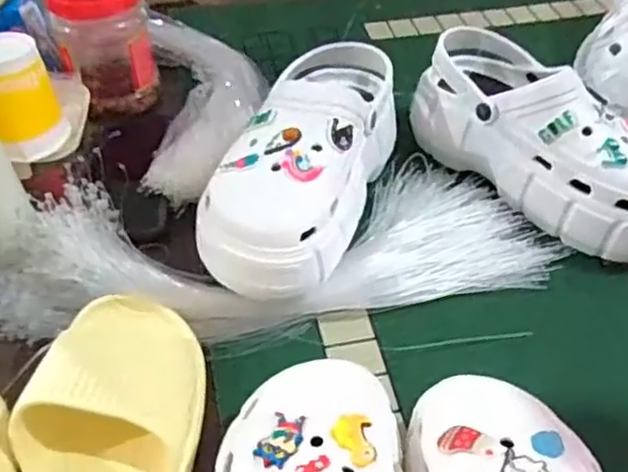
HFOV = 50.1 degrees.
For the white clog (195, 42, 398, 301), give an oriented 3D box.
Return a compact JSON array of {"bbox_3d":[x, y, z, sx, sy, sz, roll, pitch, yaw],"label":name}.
[{"bbox_3d":[-0.005,-0.065,0.545,0.107,0.101,0.252,15,47,13],"label":"white clog"}]

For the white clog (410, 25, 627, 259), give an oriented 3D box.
[{"bbox_3d":[0.204,-0.084,0.575,0.092,0.100,0.252,-32,54,-28],"label":"white clog"}]

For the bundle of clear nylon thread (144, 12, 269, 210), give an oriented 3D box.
[{"bbox_3d":[-0.110,-0.146,0.694,0.116,0.027,0.299,-6,46,-7],"label":"bundle of clear nylon thread"}]

